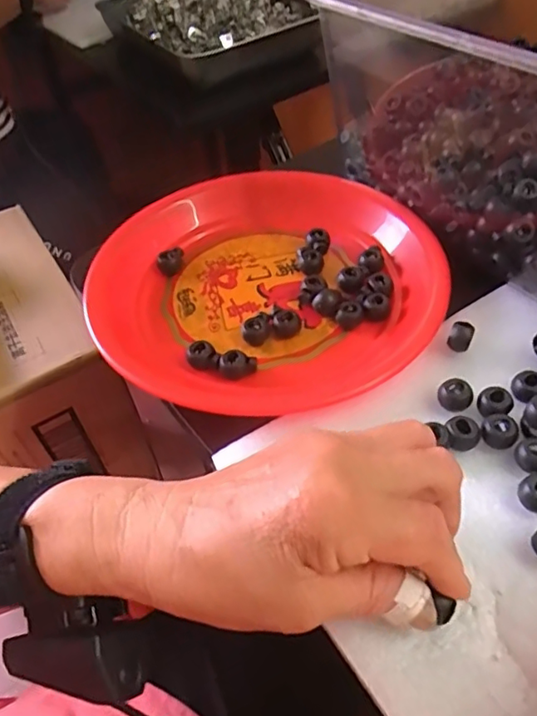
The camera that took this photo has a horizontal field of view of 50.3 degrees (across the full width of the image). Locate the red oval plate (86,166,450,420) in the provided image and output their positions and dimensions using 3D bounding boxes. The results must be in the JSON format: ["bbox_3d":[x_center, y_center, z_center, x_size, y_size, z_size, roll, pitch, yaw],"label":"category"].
[{"bbox_3d":[0.000,-0.054,0.380,0.221,0.024,0.222,-33,53,-22],"label":"red oval plate"}]

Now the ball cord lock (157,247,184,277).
[{"bbox_3d":[-0.070,-0.070,0.413,0.020,0.014,0.017,-15,49,-8],"label":"ball cord lock"}]

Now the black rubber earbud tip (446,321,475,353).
[{"bbox_3d":[0.112,-0.011,0.335,0.012,0.015,0.015,20,54,21],"label":"black rubber earbud tip"}]

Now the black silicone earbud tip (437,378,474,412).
[{"bbox_3d":[0.100,0.021,0.307,0.018,0.016,0.013,14,52,17],"label":"black silicone earbud tip"}]

